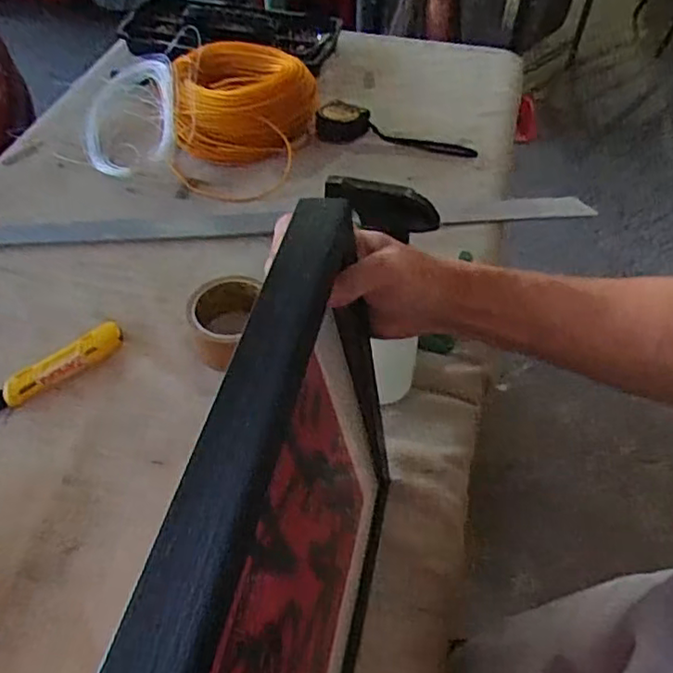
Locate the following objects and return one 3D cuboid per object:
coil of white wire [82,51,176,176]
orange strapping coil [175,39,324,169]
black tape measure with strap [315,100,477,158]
[{"bbox_3d":[-0.305,-0.333,0.933,0.149,0.022,0.238,-12,61,18],"label":"coil of white wire"},{"bbox_3d":[-0.130,-0.338,0.914,0.204,0.089,0.182,-4,50,-4],"label":"orange strapping coil"},{"bbox_3d":[0.087,-0.306,0.928,0.233,0.030,0.080,10,51,10],"label":"black tape measure with strap"}]

